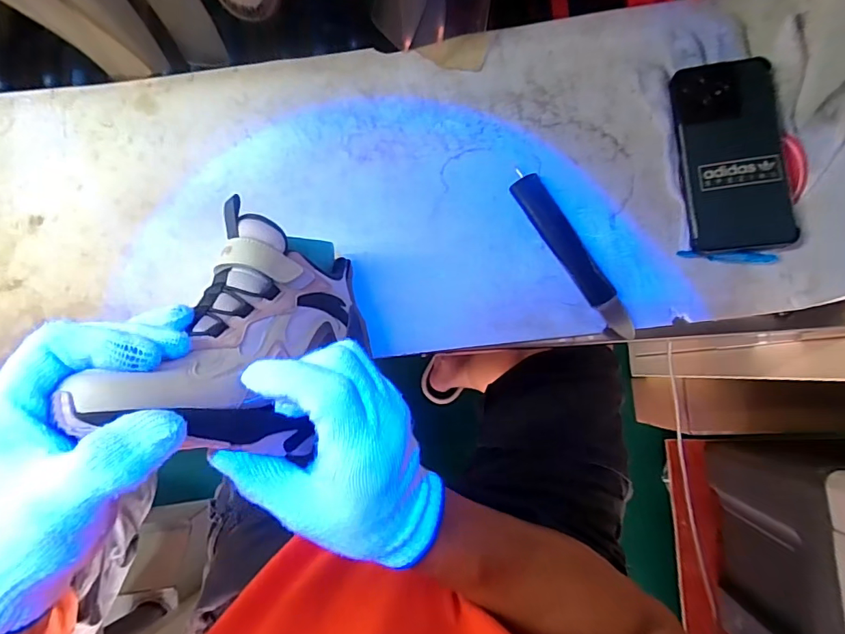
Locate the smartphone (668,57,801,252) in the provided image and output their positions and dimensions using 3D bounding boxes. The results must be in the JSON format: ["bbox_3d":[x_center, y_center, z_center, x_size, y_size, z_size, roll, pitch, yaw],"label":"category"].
[{"bbox_3d":[0.259,-0.137,0.402,0.076,0.013,0.162,-6,85,13],"label":"smartphone"}]

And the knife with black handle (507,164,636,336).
[{"bbox_3d":[0.133,-0.055,0.423,0.025,0.013,0.166,-33,82,1],"label":"knife with black handle"}]

